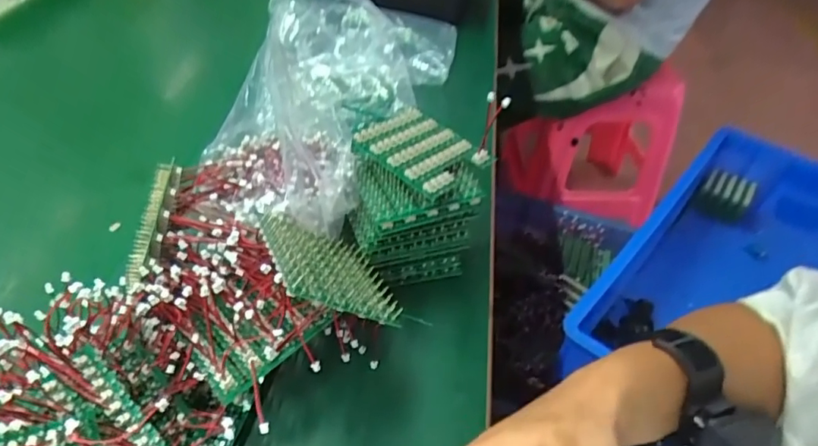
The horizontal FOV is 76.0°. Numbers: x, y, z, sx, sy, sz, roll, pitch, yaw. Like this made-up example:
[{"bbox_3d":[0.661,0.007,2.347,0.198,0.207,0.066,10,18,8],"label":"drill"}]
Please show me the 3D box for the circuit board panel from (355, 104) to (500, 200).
[{"bbox_3d":[0.009,-0.059,0.406,0.083,0.007,0.079,38,48,22],"label":"circuit board panel"}]

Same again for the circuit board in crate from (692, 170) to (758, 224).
[{"bbox_3d":[0.635,-0.055,1.052,0.102,0.008,0.101,24,80,5],"label":"circuit board in crate"}]

